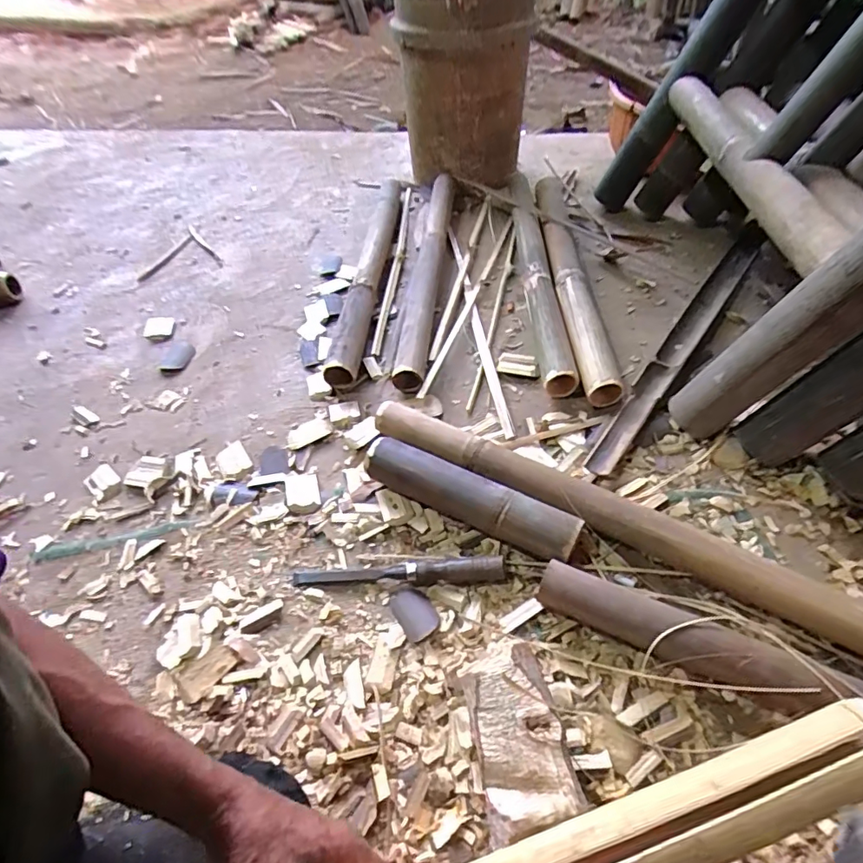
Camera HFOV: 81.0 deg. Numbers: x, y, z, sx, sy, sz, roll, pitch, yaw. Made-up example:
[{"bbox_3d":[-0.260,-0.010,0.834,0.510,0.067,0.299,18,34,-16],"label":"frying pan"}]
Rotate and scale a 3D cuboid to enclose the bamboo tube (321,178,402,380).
[{"bbox_3d":[-0.117,-0.316,0.970,0.059,0.060,0.622,0,51,5],"label":"bamboo tube"}]

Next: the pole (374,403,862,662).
[{"bbox_3d":[0.210,0.109,0.574,0.661,0.059,0.063,25,57,23],"label":"pole"}]

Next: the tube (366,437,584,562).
[{"bbox_3d":[0.044,0.083,0.611,0.264,0.063,0.054,22,56,22],"label":"tube"}]

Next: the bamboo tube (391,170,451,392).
[{"bbox_3d":[-0.010,-0.313,0.958,0.054,0.054,0.639,2,51,7],"label":"bamboo tube"}]

